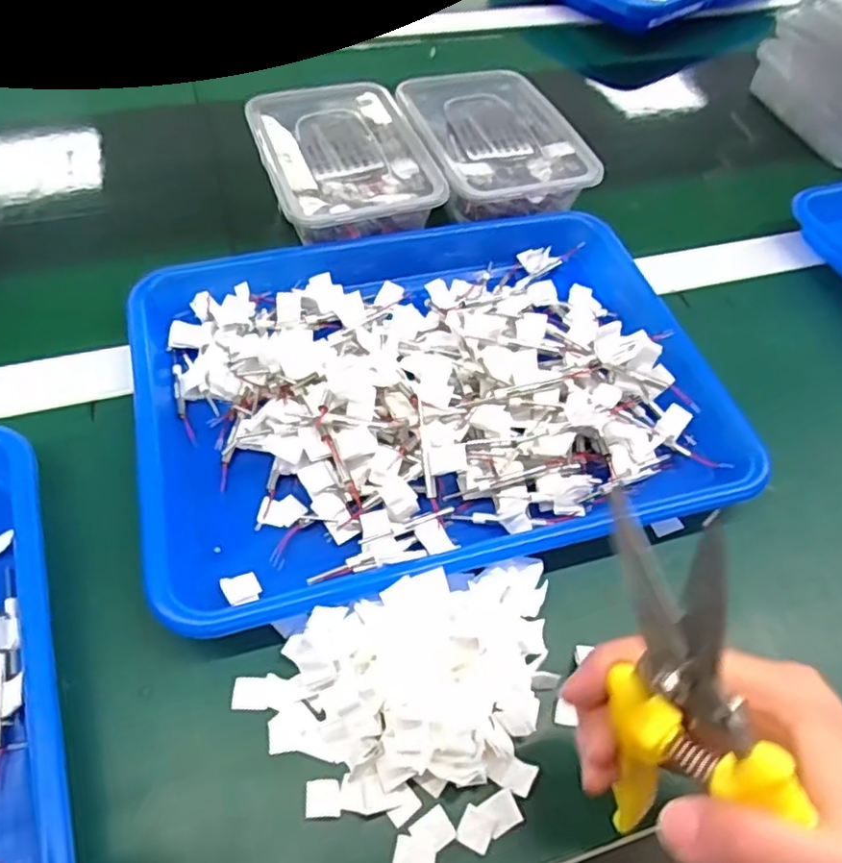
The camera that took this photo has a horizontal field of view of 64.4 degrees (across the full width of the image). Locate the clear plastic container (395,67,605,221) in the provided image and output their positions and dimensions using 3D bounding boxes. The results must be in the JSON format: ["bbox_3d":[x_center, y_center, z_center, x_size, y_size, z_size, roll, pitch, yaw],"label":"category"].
[{"bbox_3d":[0.052,-0.218,0.531,0.115,0.057,0.161,-12,55,-14],"label":"clear plastic container"}]

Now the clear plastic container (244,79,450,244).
[{"bbox_3d":[-0.060,-0.191,0.504,0.116,0.059,0.165,-14,55,-15],"label":"clear plastic container"}]

